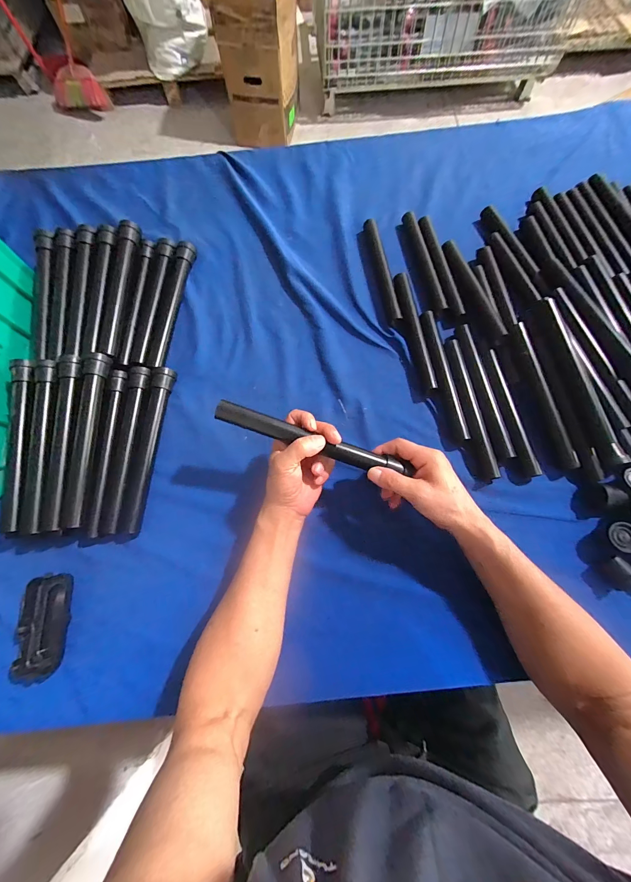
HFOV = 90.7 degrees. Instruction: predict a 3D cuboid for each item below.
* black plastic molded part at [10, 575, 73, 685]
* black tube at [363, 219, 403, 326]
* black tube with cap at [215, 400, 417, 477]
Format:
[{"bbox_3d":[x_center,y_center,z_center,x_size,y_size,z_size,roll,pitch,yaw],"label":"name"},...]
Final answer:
[{"bbox_3d":[-0.343,0.233,0.392,0.055,0.019,0.119,-5,73,0],"label":"black plastic molded part"},{"bbox_3d":[0.114,-0.297,0.536,0.023,0.017,0.209,-9,73,-1],"label":"black tube"},{"bbox_3d":[-0.001,-0.001,0.377,0.236,0.027,0.023,18,74,-6],"label":"black tube with cap"}]

